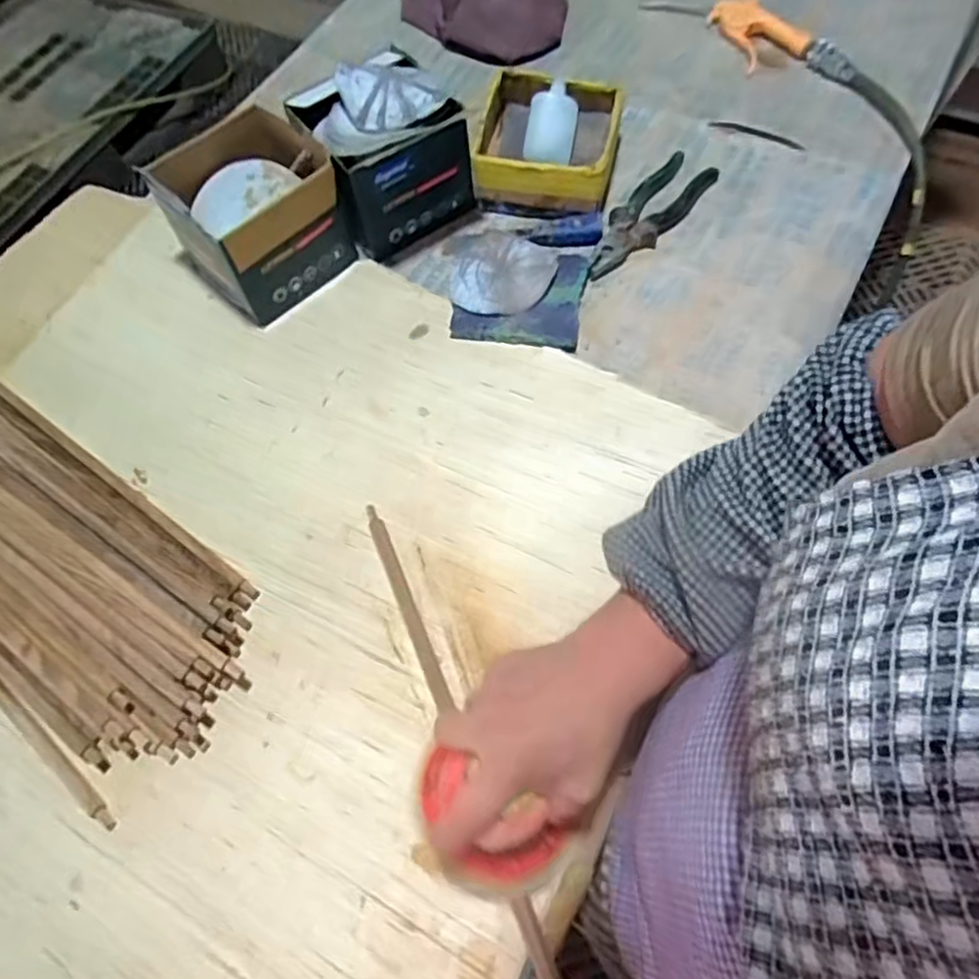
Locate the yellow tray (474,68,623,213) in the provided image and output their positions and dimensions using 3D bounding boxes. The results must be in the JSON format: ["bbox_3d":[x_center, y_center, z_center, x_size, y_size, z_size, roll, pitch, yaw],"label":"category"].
[{"bbox_3d":[0.065,-0.366,0.720,0.143,0.065,0.143,12,65,10],"label":"yellow tray"}]

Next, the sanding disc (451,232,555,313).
[{"bbox_3d":[0.014,-0.216,0.668,0.100,0.010,0.103,-4,62,8],"label":"sanding disc"}]

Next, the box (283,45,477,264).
[{"bbox_3d":[-0.105,-0.337,0.675,0.134,0.143,0.128,-34,67,-12],"label":"box"}]

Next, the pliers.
[{"bbox_3d":[0.163,-0.286,0.698,0.060,0.023,0.187,37,72,19],"label":"pliers"}]

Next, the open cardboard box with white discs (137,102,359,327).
[{"bbox_3d":[-0.242,-0.281,0.674,0.181,0.109,0.147,40,73,20],"label":"open cardboard box with white discs"}]

